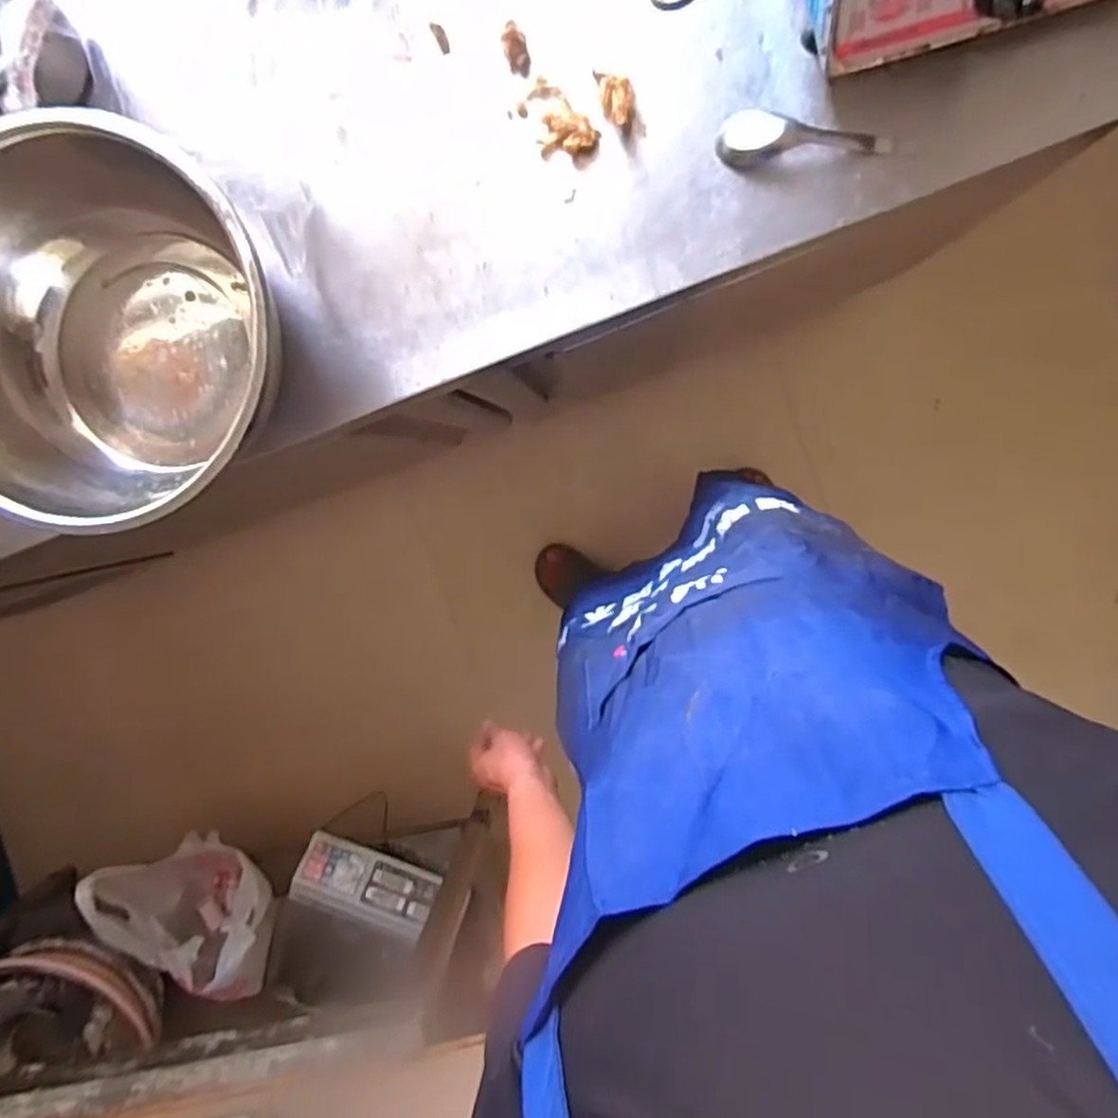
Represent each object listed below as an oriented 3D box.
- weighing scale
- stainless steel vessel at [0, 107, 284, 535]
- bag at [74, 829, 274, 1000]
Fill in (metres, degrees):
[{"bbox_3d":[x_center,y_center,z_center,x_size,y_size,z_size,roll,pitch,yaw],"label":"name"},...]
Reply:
[{"bbox_3d":[-0.402,0.706,1.392,0.286,0.119,0.268,15,98,2],"label":"weighing scale"},{"bbox_3d":[-0.400,-0.189,0.659,0.322,0.146,0.306,-6,97,5],"label":"stainless steel vessel"},{"bbox_3d":[-0.661,0.670,1.384,0.248,0.249,0.314,-16,96,6],"label":"bag"}]

